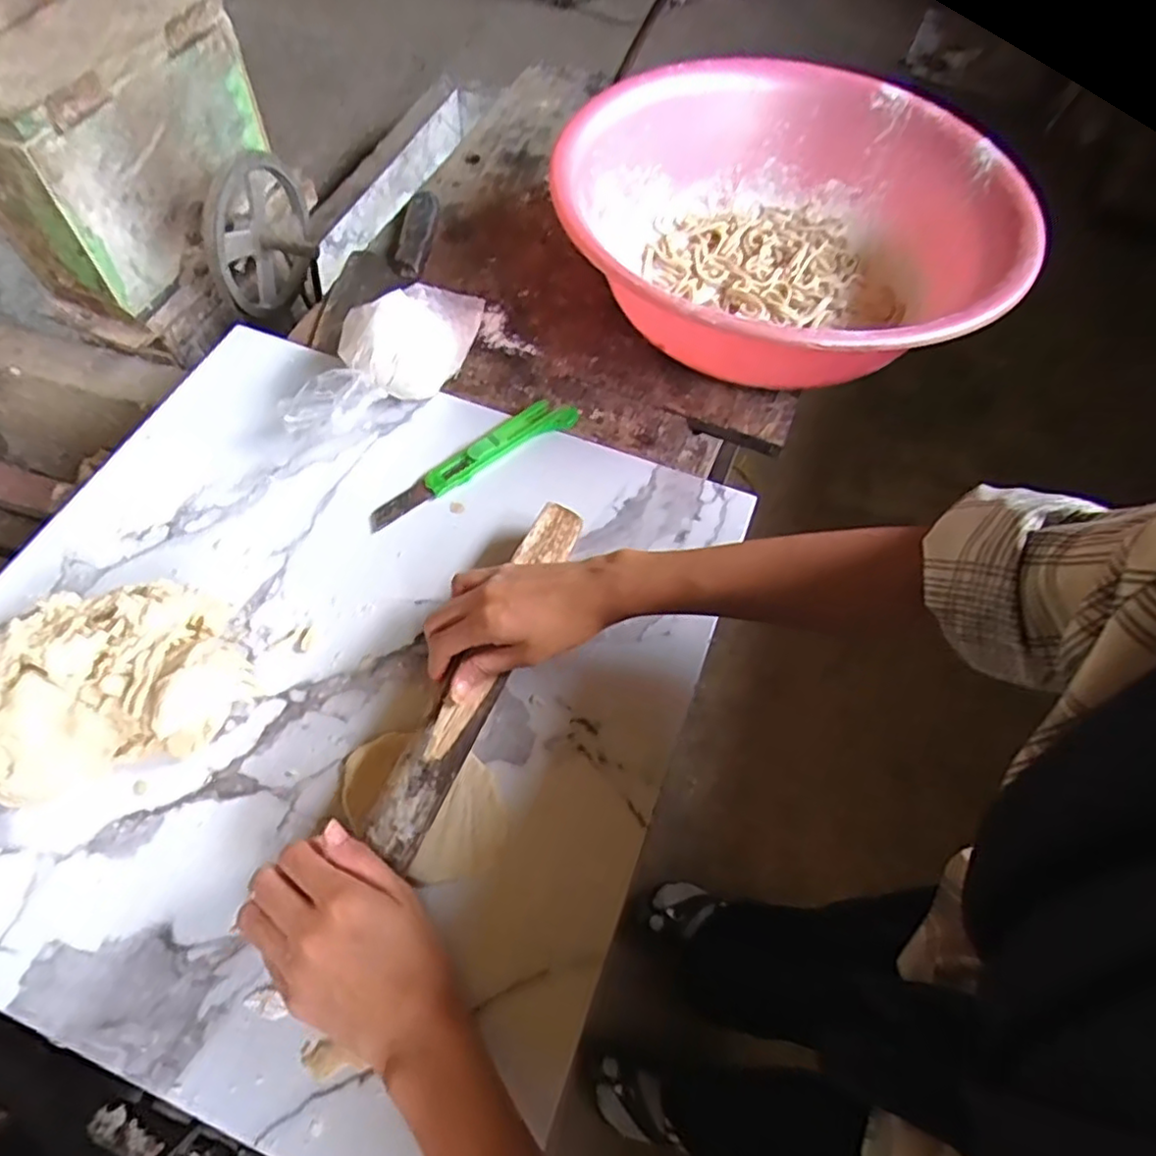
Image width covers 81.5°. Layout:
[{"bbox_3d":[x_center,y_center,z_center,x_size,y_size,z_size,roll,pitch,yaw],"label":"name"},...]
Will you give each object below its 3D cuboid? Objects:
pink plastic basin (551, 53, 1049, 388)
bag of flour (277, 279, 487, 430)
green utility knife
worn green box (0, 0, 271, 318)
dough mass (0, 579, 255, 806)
[{"bbox_3d":[0.196,-0.329,0.641,0.397,0.145,0.438,25,60,11],"label":"pink plastic basin"},{"bbox_3d":[-0.153,-0.195,0.564,0.084,0.068,0.213,28,61,12],"label":"bag of flour"},{"bbox_3d":[-0.083,-0.095,0.551,0.193,0.020,0.033,-35,67,-22],"label":"green utility knife"},{"bbox_3d":[-0.555,-0.540,0.833,0.134,0.229,0.346,18,59,7],"label":"worn green box"},{"bbox_3d":[-0.295,0.060,0.425,0.152,0.059,0.122,-13,61,-12],"label":"dough mass"}]

